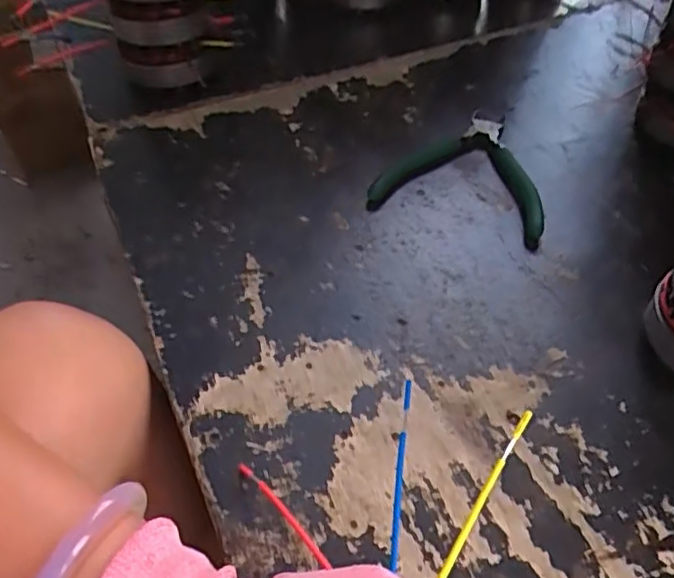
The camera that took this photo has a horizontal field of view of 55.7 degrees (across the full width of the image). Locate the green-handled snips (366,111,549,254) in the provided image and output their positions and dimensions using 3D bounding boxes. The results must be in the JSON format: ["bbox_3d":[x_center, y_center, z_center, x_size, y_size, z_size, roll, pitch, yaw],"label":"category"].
[{"bbox_3d":[0.106,-0.095,0.501,0.128,0.013,0.133,15,49,17],"label":"green-handled snips"}]

